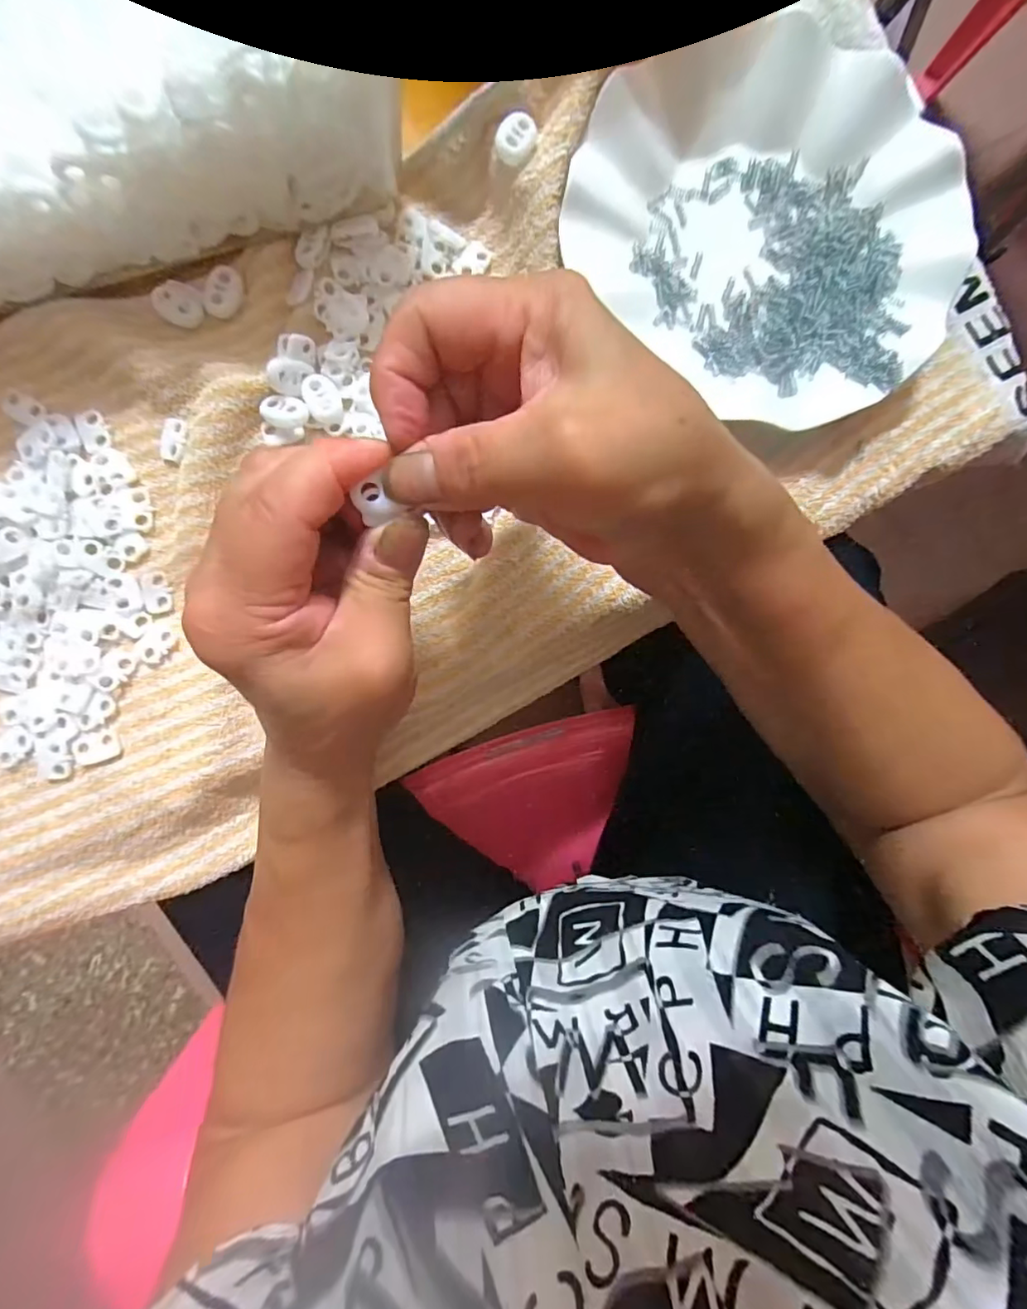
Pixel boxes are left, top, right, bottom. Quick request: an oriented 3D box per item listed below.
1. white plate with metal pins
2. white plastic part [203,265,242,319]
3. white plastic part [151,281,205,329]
[{"bbox_3d":[0.126,-0.203,0.252,0.178,0.021,0.169,0,91,-5],"label":"white plate with metal pins"},{"bbox_3d":[-0.132,-0.166,0.243,0.015,0.004,0.020,10,91,-5],"label":"white plastic part"},{"bbox_3d":[-0.153,-0.161,0.244,0.020,0.005,0.019,0,91,-5],"label":"white plastic part"}]

